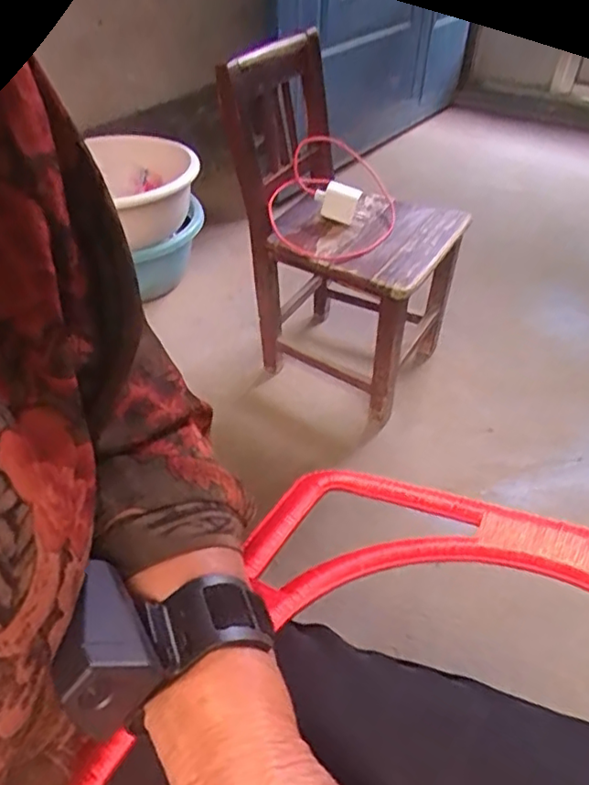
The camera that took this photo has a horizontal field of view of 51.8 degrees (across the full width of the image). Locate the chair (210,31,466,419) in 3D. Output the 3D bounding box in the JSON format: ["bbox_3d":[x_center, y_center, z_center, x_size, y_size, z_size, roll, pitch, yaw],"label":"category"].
[{"bbox_3d":[0.119,-0.309,1.202,0.366,0.606,0.414,19,45,17],"label":"chair"}]

